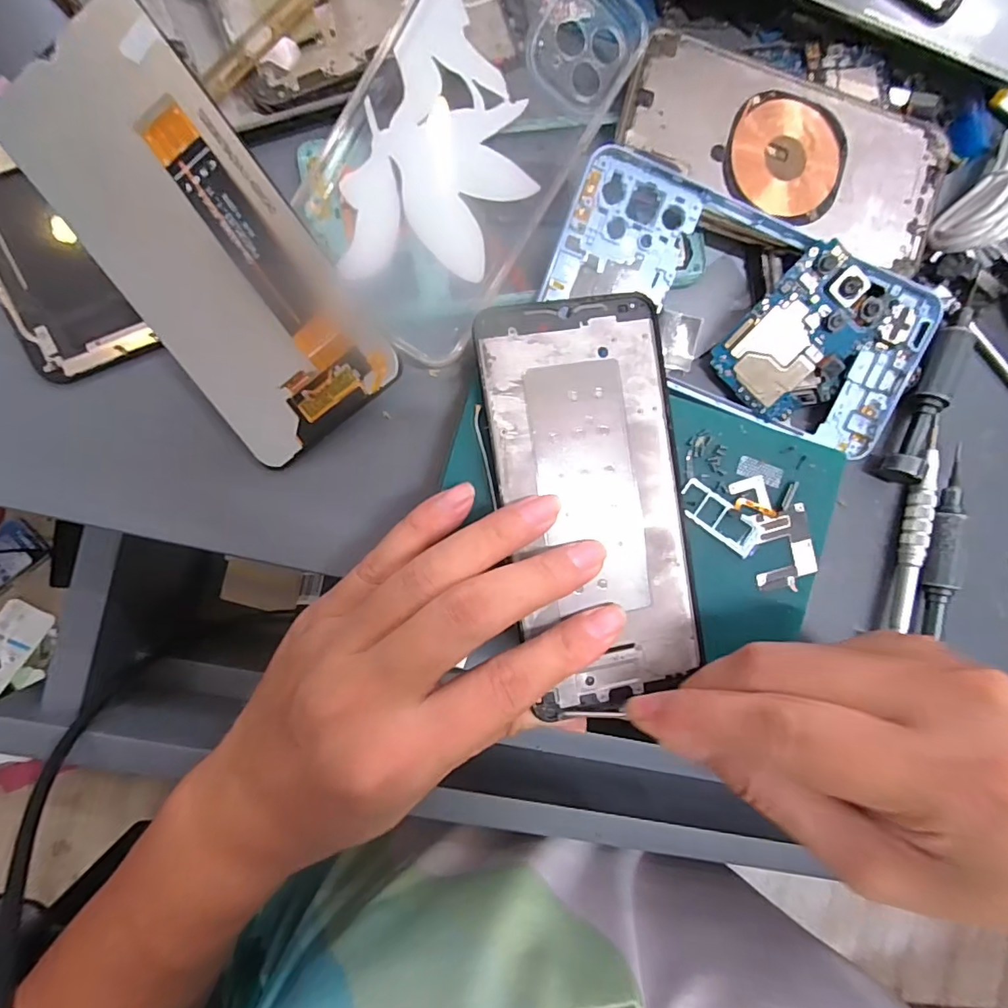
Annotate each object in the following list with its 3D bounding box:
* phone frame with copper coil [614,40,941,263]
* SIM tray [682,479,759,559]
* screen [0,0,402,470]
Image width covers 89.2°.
[{"bbox_3d":[0.119,-0.148,0.215,0.137,0.011,0.064,13,89,-9],"label":"phone frame with copper coil"},{"bbox_3d":[0.091,0.006,0.213,0.040,0.004,0.016,36,86,-8],"label":"SIM tray"},{"bbox_3d":[-0.111,-0.093,0.188,0.070,0.006,0.153,-35,99,8],"label":"screen"}]

